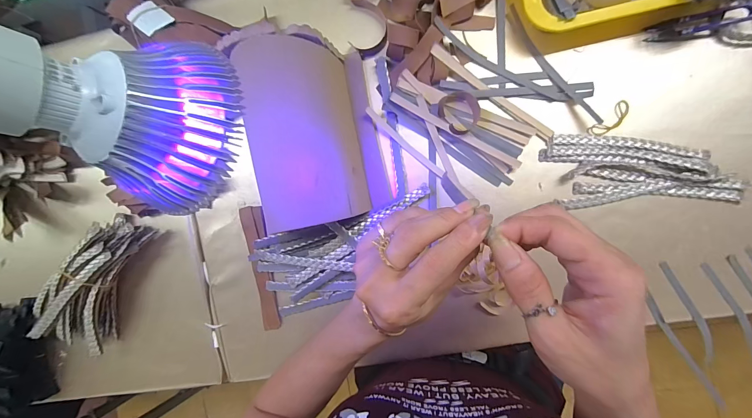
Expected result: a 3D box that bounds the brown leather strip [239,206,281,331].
[{"bbox_3d":[-0.154,0.080,0.427,0.029,0.008,0.167,-11,89,6],"label":"brown leather strip"}]

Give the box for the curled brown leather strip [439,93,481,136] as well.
[{"bbox_3d":[0.100,-0.117,0.377,0.043,0.015,0.050,-38,88,8],"label":"curled brown leather strip"}]

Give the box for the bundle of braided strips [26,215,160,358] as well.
[{"bbox_3d":[-0.399,0.098,0.440,0.100,0.064,0.187,24,96,6],"label":"bundle of braided strips"}]

